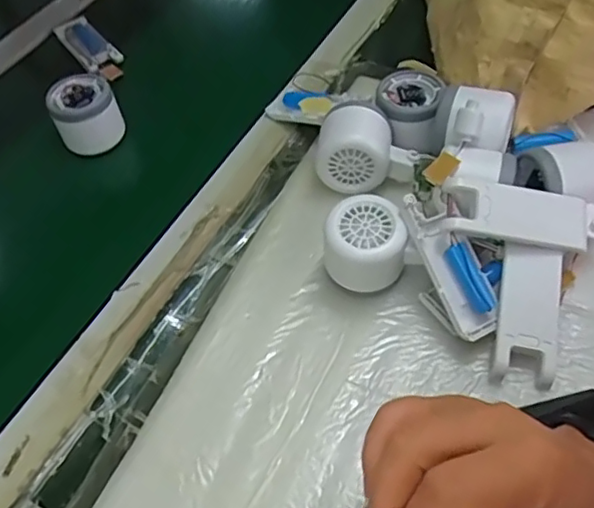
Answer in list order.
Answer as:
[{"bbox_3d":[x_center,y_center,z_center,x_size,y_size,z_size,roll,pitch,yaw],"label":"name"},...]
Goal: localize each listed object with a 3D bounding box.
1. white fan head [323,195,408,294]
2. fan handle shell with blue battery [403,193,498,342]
[{"bbox_3d":[0.050,-0.004,0.432,0.056,0.061,0.052,10,52,11],"label":"white fan head"},{"bbox_3d":[0.107,0.005,0.409,0.040,0.019,0.102,-28,88,-19],"label":"fan handle shell with blue battery"}]

